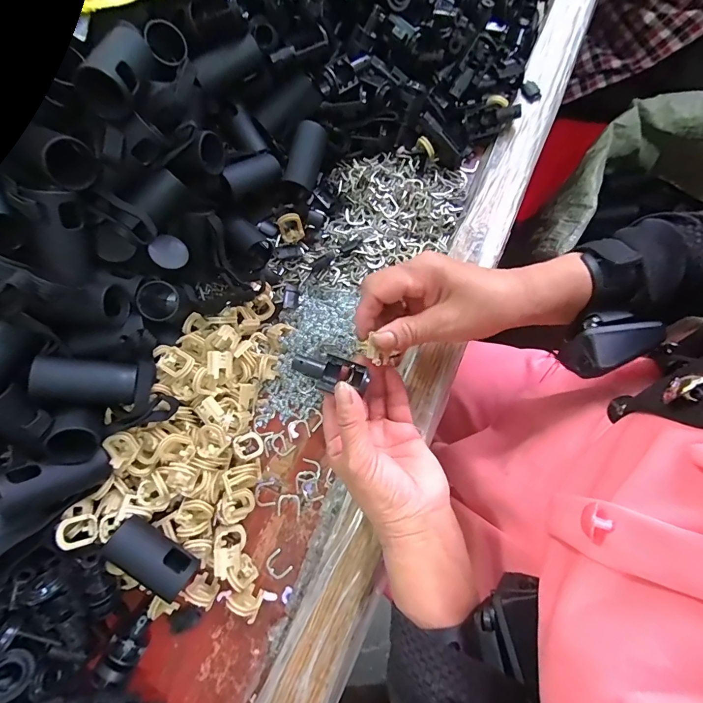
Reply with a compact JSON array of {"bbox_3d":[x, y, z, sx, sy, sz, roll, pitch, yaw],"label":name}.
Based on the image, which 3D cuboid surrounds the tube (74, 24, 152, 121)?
[{"bbox_3d":[-0.149,-0.185,0.249,0.029,0.032,0.065,10,66,3],"label":"tube"}]

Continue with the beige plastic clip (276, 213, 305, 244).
[{"bbox_3d":[-0.056,-0.117,0.361,0.023,0.026,0.008,-13,41,3],"label":"beige plastic clip"}]

